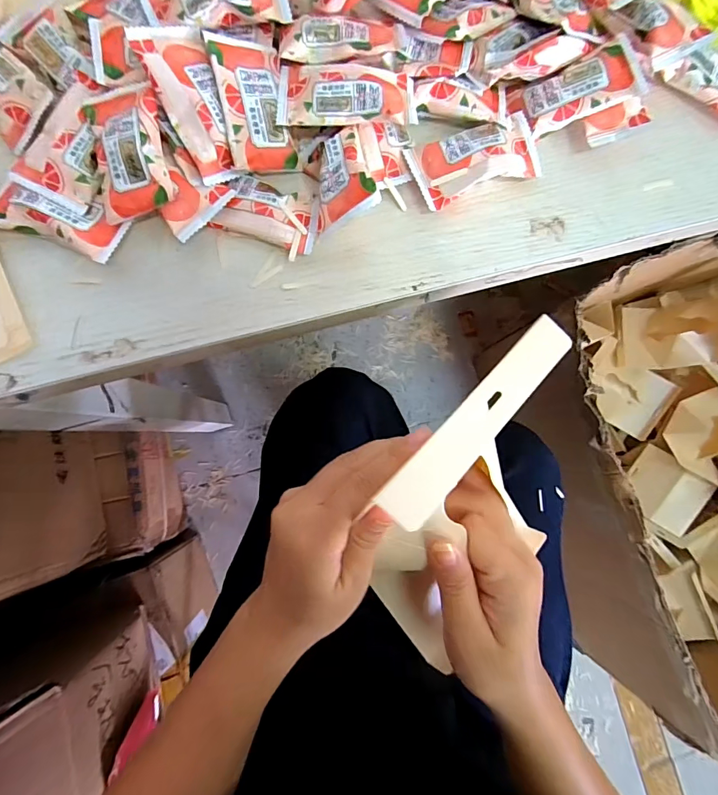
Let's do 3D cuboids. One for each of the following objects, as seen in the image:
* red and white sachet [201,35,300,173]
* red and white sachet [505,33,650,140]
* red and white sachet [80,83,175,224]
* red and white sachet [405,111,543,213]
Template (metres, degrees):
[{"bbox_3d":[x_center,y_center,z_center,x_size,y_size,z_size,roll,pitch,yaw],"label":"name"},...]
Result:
[{"bbox_3d":[-0.057,-0.160,0.233,0.035,0.010,0.068,-14,94,-21],"label":"red and white sachet"},{"bbox_3d":[0.124,-0.178,0.249,0.069,0.008,0.035,-12,84,16],"label":"red and white sachet"},{"bbox_3d":[-0.120,-0.129,0.221,0.038,0.014,0.067,-12,85,-5],"label":"red and white sachet"},{"bbox_3d":[0.069,-0.138,0.251,0.075,0.016,0.037,-21,86,-6],"label":"red and white sachet"}]

